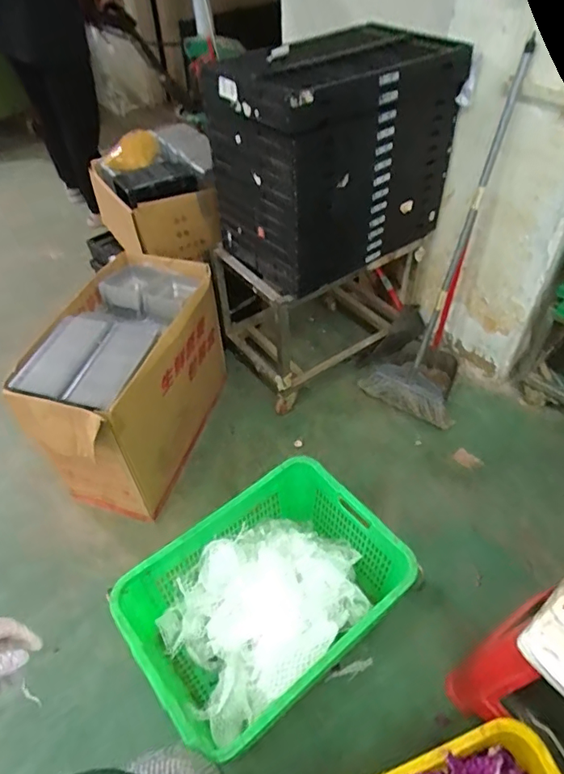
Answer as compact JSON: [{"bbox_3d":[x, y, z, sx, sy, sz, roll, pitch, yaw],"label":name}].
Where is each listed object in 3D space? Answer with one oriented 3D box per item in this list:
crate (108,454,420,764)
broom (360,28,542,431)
[{"bbox_3d":[-0.029,0.488,1.171,0.583,0.244,0.428,-29,53,-23],"label":"crate"},{"bbox_3d":[0.426,-0.347,1.471,0.294,0.967,0.320,6,48,8],"label":"broom"}]

